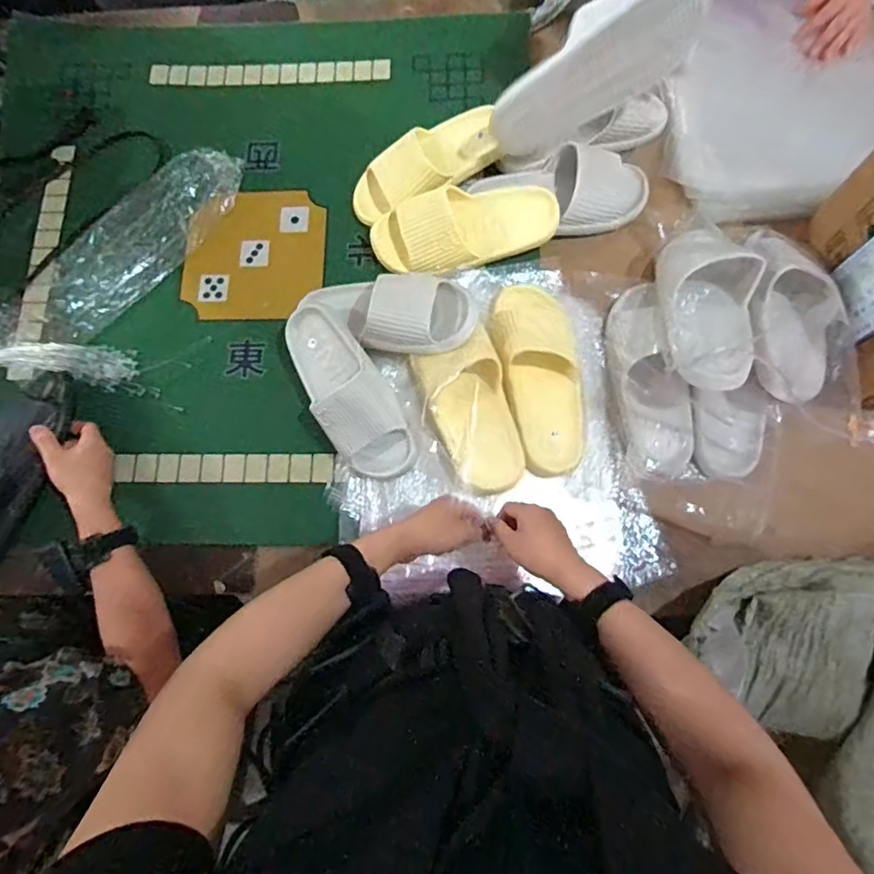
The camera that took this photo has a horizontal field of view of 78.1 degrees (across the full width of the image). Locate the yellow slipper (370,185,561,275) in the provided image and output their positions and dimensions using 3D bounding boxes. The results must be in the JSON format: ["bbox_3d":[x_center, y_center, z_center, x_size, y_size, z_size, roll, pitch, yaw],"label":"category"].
[{"bbox_3d":[0.040,-0.294,0.763,0.264,0.074,0.104,-7,77,-1],"label":"yellow slipper"}]

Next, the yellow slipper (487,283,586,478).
[{"bbox_3d":[0.138,-0.085,0.698,0.100,0.061,0.258,-12,77,-2],"label":"yellow slipper"}]

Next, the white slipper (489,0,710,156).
[{"bbox_3d":[0.197,-0.486,0.707,0.269,0.120,0.083,-25,46,27],"label":"white slipper"}]

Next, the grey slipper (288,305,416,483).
[{"bbox_3d":[-0.119,-0.059,0.721,0.099,0.094,0.254,-27,78,-5],"label":"grey slipper"}]

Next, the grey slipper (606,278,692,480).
[{"bbox_3d":[0.290,-0.084,0.731,0.094,0.069,0.261,-4,77,0],"label":"grey slipper"}]

